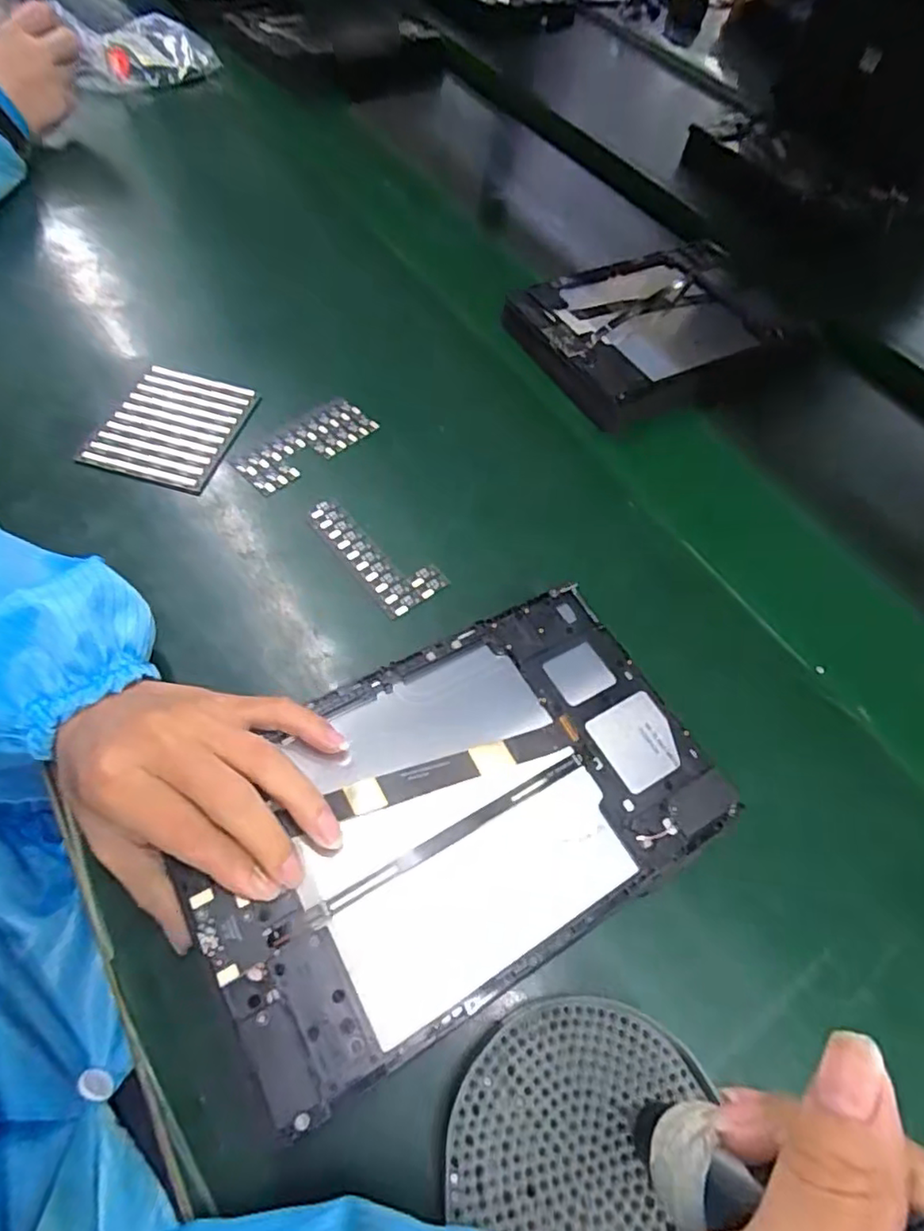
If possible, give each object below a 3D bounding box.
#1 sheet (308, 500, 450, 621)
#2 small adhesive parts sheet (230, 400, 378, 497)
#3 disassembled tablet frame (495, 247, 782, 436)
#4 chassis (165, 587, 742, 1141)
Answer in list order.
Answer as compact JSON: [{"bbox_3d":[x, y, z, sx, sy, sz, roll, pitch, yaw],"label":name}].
[{"bbox_3d":[-0.055,-0.043,0.389,0.040,0.004,0.099,-33,67,-21],"label":"sheet"},{"bbox_3d":[-0.109,-0.121,0.434,0.037,0.006,0.099,41,65,18],"label":"small adhesive parts sheet"},{"bbox_3d":[0.171,-0.251,0.528,0.241,0.028,0.168,-25,66,-21],"label":"disassembled tablet frame"},{"bbox_3d":[-0.002,0.086,0.286,0.236,0.014,0.144,-26,65,-18],"label":"chassis"}]

